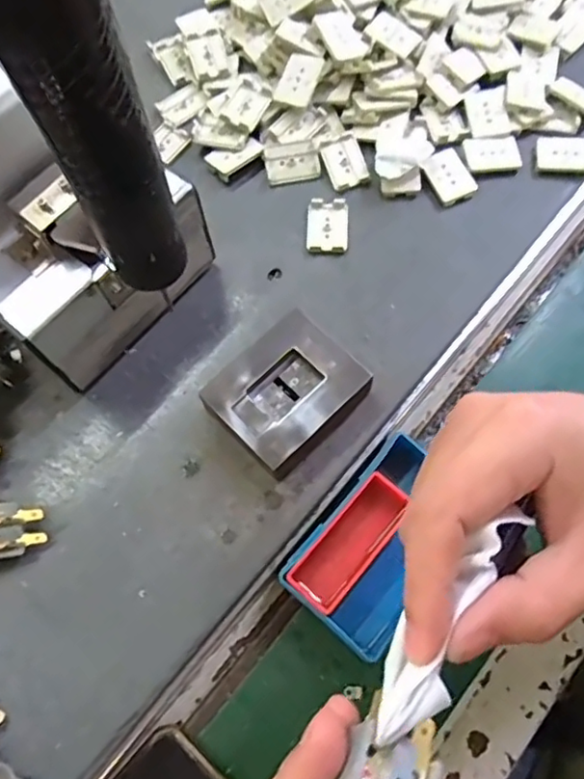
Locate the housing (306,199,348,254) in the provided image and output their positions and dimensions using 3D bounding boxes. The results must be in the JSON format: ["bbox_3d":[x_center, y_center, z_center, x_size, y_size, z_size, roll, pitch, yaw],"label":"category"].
[{"bbox_3d":[0.024,-0.112,0.416,0.027,0.008,0.040,3,69,2],"label":"housing"}]

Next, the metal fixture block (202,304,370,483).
[{"bbox_3d":[-0.002,0.004,0.362,0.081,0.030,0.068,-43,75,-14],"label":"metal fixture block"}]

